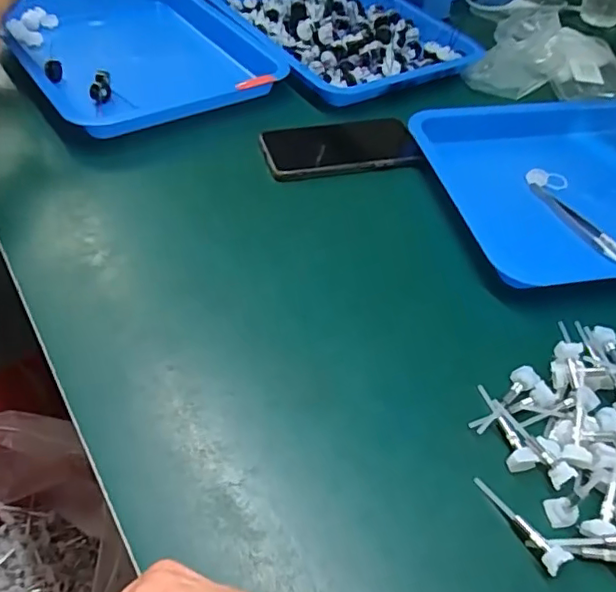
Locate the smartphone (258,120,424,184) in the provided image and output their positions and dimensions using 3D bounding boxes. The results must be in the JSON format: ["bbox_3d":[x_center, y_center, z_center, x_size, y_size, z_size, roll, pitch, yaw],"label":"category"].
[{"bbox_3d":[0.033,-0.157,0.589,0.163,0.013,0.082,-9,51,-14],"label":"smartphone"}]

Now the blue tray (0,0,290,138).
[{"bbox_3d":[-0.212,-0.305,0.686,0.274,0.037,0.323,-30,59,-27],"label":"blue tray"}]

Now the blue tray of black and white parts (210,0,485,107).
[{"bbox_3d":[0.038,-0.368,0.761,0.255,0.036,0.322,-21,55,-22],"label":"blue tray of black and white parts"}]

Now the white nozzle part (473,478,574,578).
[{"bbox_3d":[0.127,0.135,0.337,0.014,0.017,0.066,-26,57,-25],"label":"white nozzle part"}]

